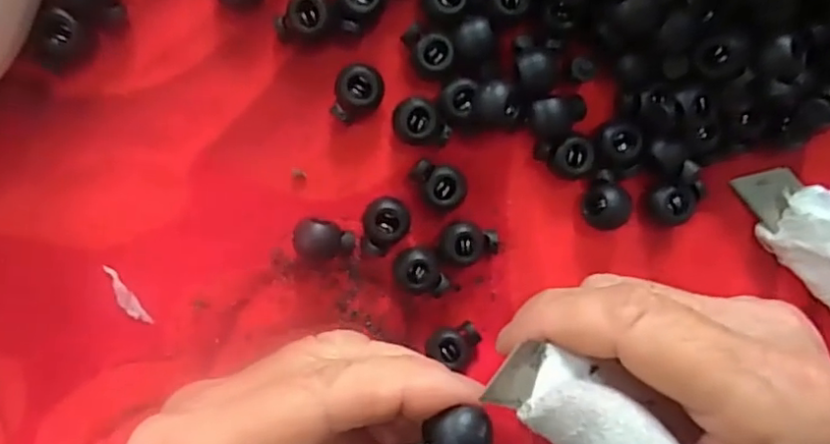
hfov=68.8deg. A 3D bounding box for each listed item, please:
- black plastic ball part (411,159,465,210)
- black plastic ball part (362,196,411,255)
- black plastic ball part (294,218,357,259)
[{"bbox_3d":[0.008,-0.013,0.202,0.018,0.011,0.013,43,91,-8],"label":"black plastic ball part"},{"bbox_3d":[-0.010,0.002,0.202,0.015,0.011,0.020,2,96,-5],"label":"black plastic ball part"},{"bbox_3d":[-0.030,0.006,0.200,0.019,0.012,0.013,3,96,-5],"label":"black plastic ball part"}]

